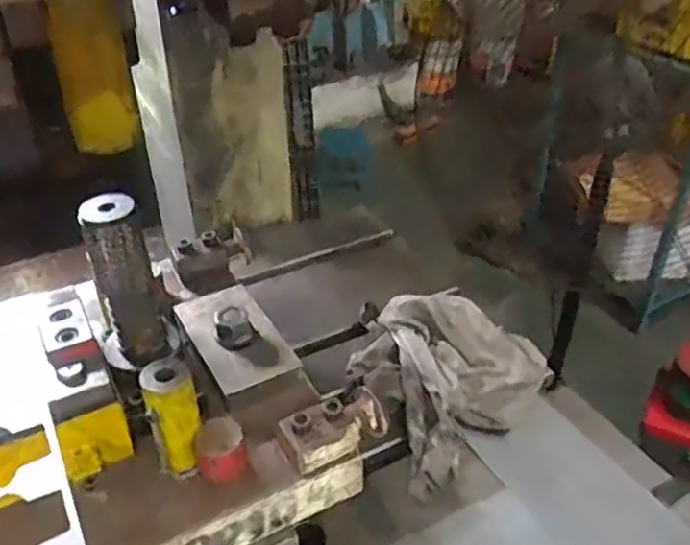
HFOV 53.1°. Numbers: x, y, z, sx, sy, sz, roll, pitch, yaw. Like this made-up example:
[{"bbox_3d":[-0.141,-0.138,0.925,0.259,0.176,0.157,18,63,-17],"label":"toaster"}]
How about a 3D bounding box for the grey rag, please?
[{"bbox_3d":[0.094,0.119,0.814,0.211,0.074,0.244,24,42,33],"label":"grey rag"}]

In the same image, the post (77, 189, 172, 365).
[{"bbox_3d":[-0.189,0.011,0.600,0.048,0.154,0.041,-14,36,-17],"label":"post"}]

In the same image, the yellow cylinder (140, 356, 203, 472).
[{"bbox_3d":[-0.141,0.119,0.576,0.038,0.099,0.032,-12,36,-14],"label":"yellow cylinder"}]

